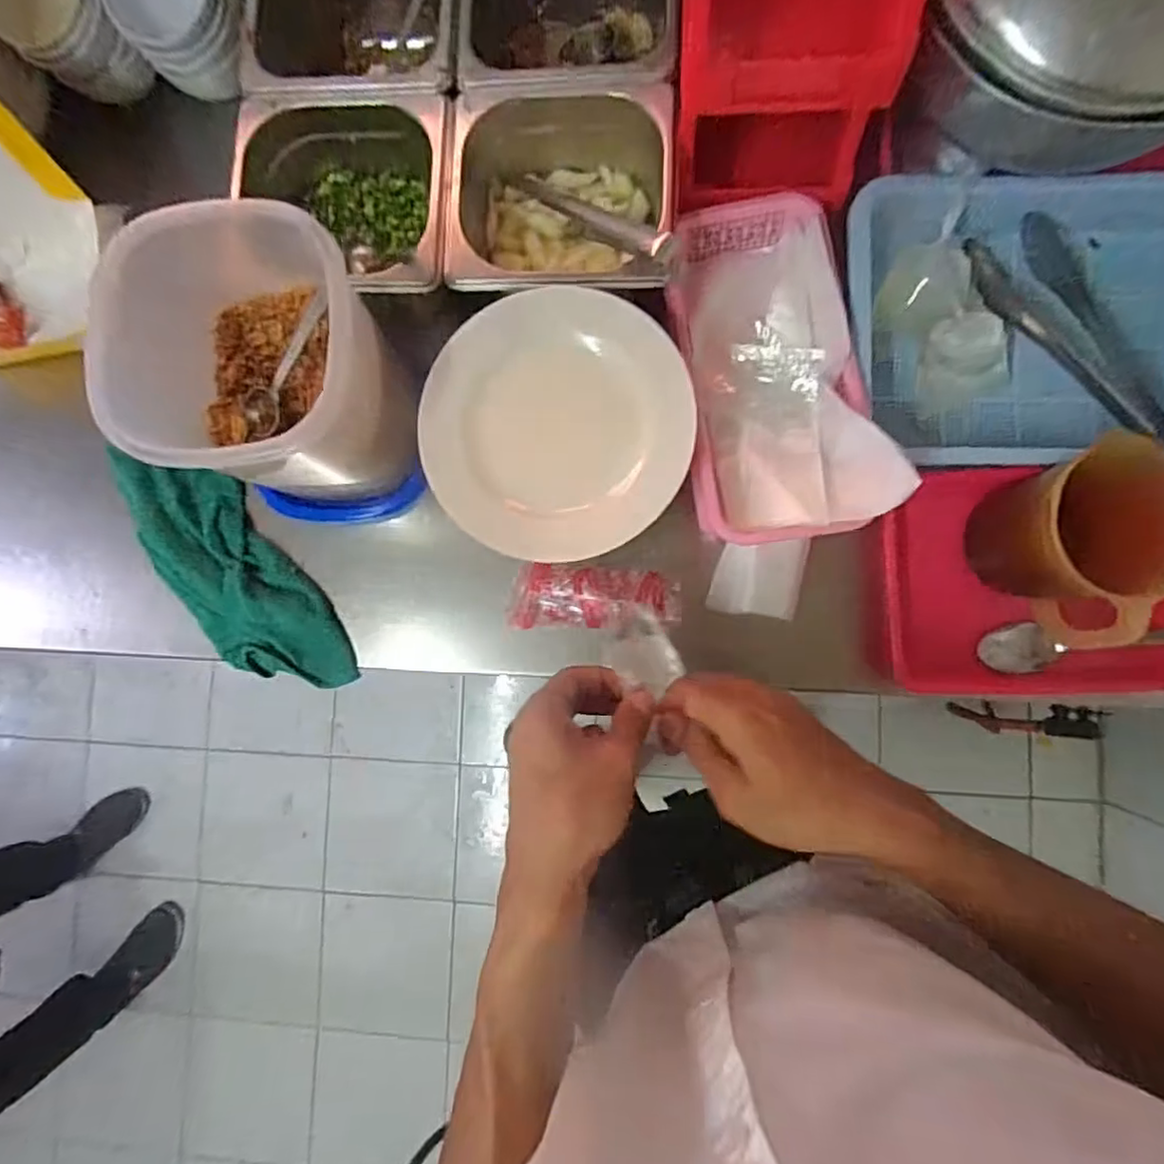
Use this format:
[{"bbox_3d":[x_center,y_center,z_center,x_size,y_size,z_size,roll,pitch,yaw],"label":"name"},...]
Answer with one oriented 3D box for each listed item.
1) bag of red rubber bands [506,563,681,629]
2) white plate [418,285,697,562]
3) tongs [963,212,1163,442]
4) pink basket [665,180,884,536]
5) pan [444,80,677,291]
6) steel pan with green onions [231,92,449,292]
[{"bbox_3d":[0.009,0.012,0.532,0.144,0.025,0.053,1,87,5],"label":"bag of red rubber bands"},{"bbox_3d":[-0.019,-0.113,0.459,0.191,0.030,0.184,0,87,5],"label":"white plate"},{"bbox_3d":[0.382,-0.194,0.489,0.078,0.029,0.215,-21,69,4],"label":"tongs"},{"bbox_3d":[0.145,-0.170,0.494,0.127,0.079,0.274,-7,86,5],"label":"pink basket"},{"bbox_3d":[-0.014,-0.315,0.512,0.172,0.080,0.174,4,87,5],"label":"pan"},{"bbox_3d":[-0.186,-0.311,0.524,0.171,0.089,0.163,5,87,6],"label":"steel pan with green onions"}]

